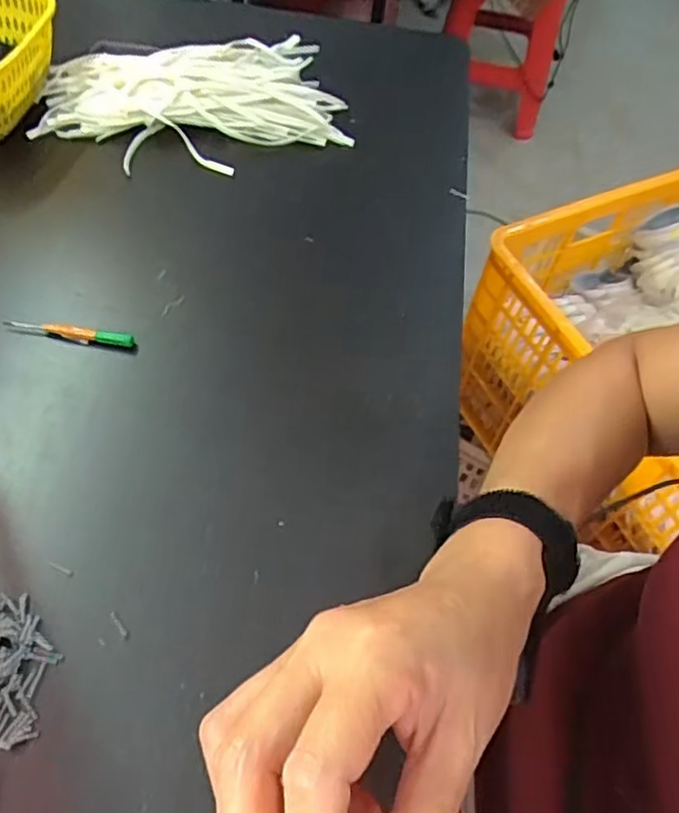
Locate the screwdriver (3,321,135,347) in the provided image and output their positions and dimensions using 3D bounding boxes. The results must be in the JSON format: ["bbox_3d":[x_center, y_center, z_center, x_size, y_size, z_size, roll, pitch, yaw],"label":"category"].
[{"bbox_3d":[-0.202,-0.056,0.468,0.096,0.012,0.008,9,56,1],"label":"screwdriver"}]

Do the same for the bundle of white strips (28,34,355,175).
[{"bbox_3d":[-0.145,-0.310,0.629,0.305,0.045,0.179,-15,57,-13],"label":"bundle of white strips"}]

